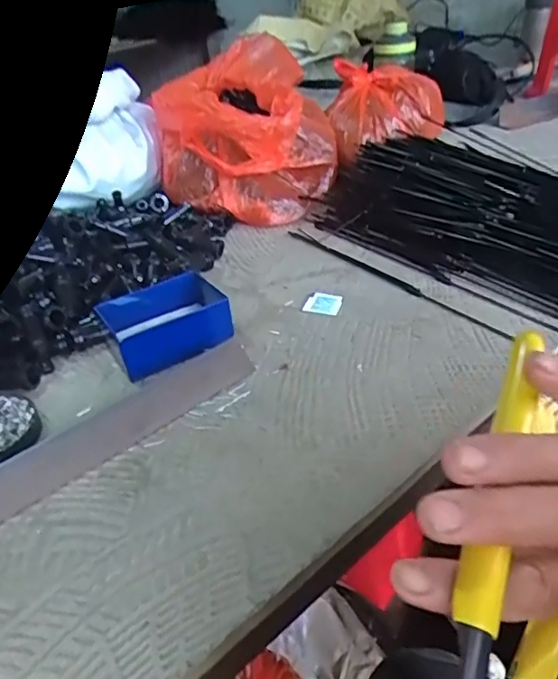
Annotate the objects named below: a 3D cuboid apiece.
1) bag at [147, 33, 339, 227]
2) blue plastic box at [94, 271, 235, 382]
[{"bbox_3d":[-0.045,-0.314,0.846,0.242,0.172,0.338,-4,34,3],"label":"bag"},{"bbox_3d":[-0.107,-0.017,0.539,0.105,0.045,0.089,-22,37,-21],"label":"blue plastic box"}]

